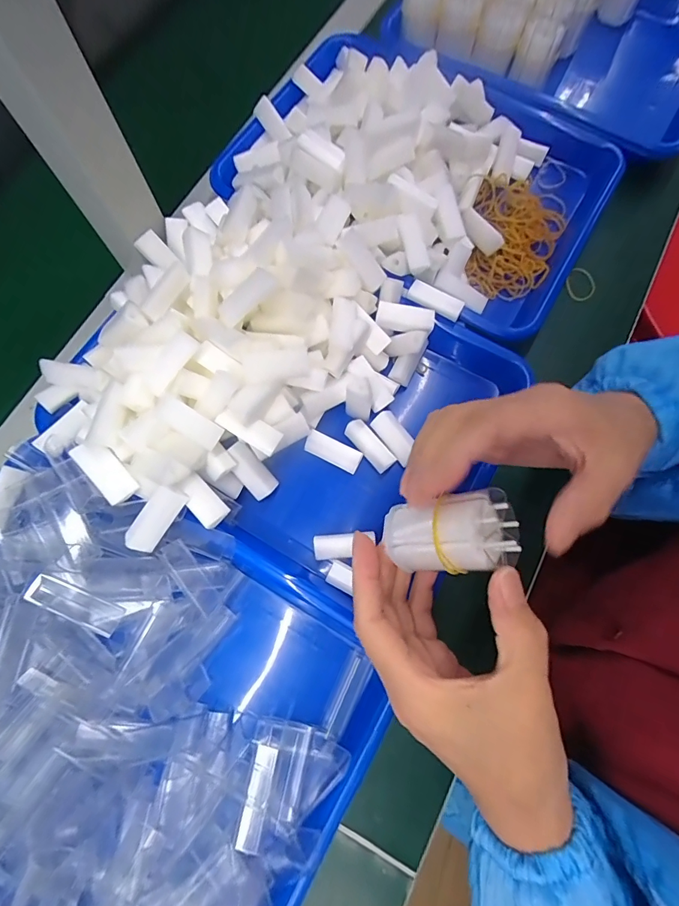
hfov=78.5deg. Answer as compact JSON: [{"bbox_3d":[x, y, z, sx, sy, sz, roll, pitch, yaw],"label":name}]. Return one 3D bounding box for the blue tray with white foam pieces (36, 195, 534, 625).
[{"bbox_3d":[-0.036,-0.049,0.317,0.323,0.086,0.283,28,76,8],"label":"blue tray with white foam pieces"}]

